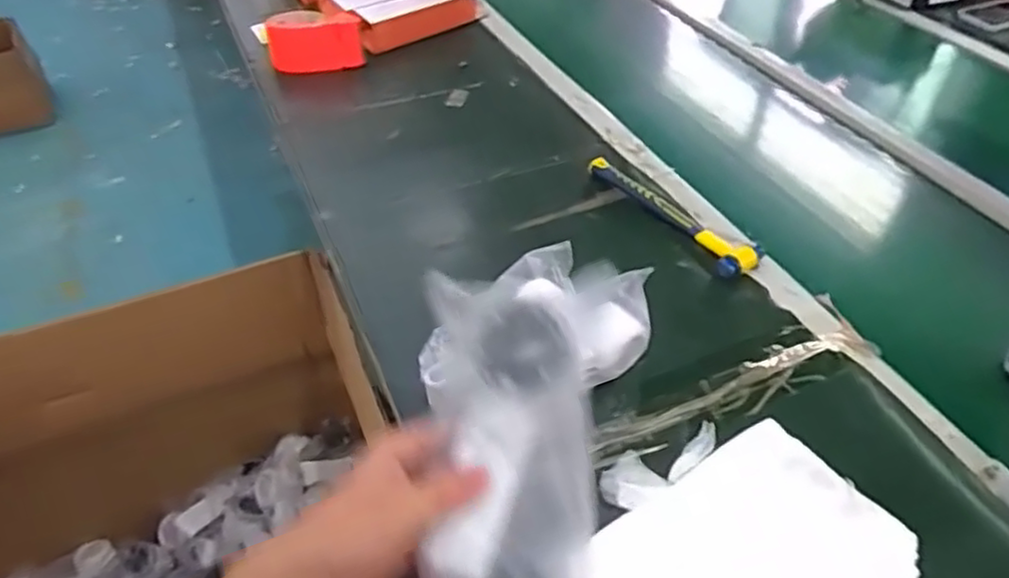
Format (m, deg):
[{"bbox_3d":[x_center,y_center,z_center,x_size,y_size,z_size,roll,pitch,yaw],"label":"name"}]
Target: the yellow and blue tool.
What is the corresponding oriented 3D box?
[{"bbox_3d":[0.188,-0.090,0.811,0.051,0.024,0.242,-28,51,-25],"label":"yellow and blue tool"}]

